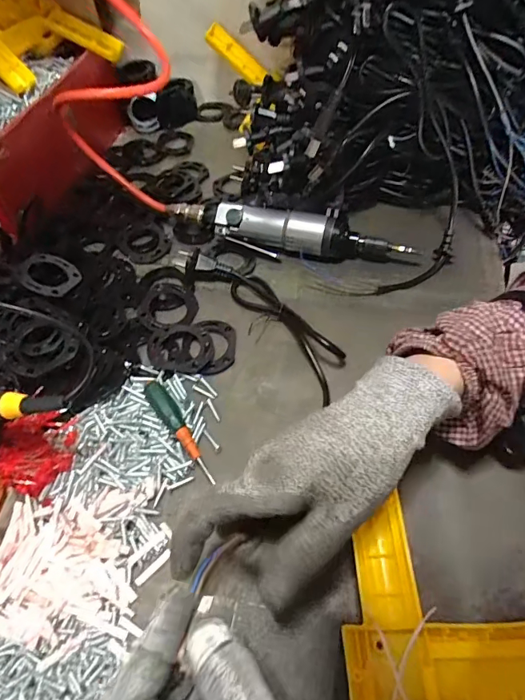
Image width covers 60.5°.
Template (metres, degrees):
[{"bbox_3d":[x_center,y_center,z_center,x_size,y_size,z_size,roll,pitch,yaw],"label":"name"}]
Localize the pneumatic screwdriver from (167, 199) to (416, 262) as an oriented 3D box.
[{"bbox_3d":[0.024,-0.126,0.481,0.264,0.038,0.048,18,56,15],"label":"pneumatic screwdriver"}]

